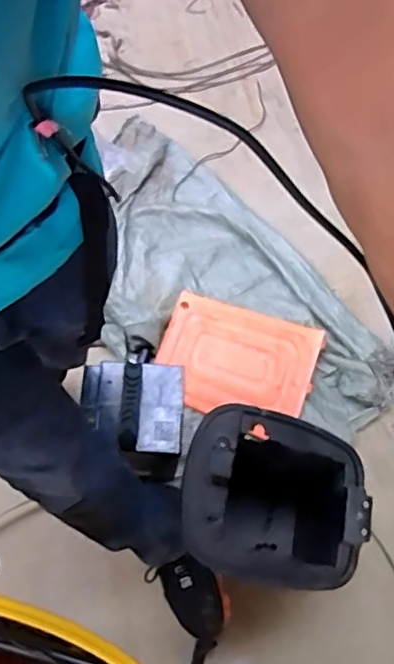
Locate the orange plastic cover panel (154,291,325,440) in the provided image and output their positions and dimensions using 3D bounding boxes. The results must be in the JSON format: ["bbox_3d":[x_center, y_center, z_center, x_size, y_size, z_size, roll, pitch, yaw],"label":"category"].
[{"bbox_3d":[0.085,0.060,1.292,0.323,0.027,0.251,19,67,4],"label":"orange plastic cover panel"}]

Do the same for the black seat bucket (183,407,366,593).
[{"bbox_3d":[0.110,0.297,1.040,0.303,0.331,0.257,15,67,0],"label":"black seat bucket"}]

